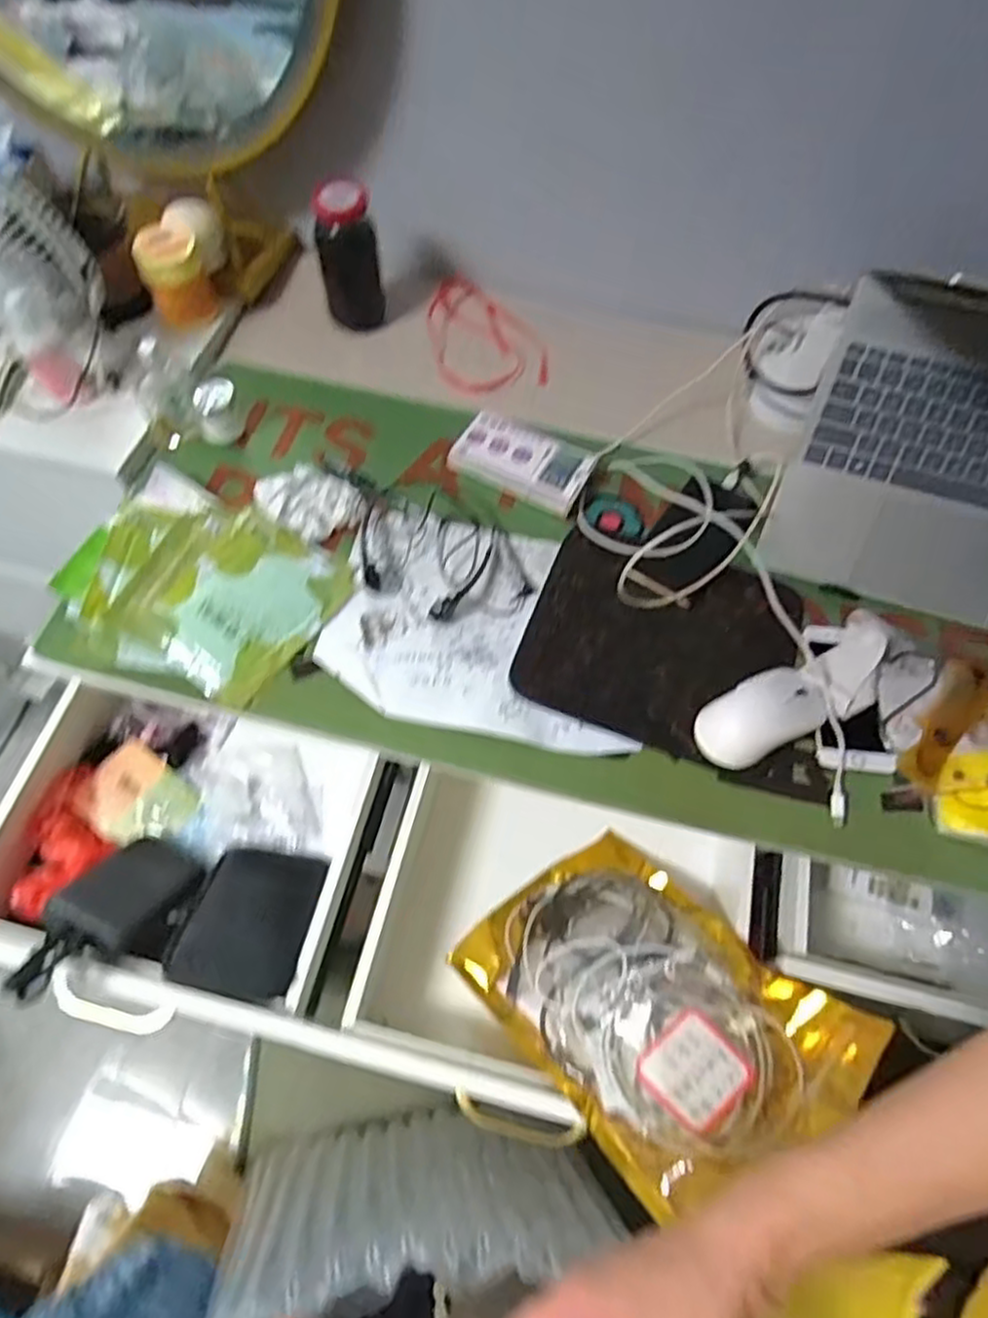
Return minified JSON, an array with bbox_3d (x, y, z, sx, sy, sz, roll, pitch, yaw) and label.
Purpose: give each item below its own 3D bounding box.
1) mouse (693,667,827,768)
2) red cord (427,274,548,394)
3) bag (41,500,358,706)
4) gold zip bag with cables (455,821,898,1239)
[{"bbox_3d":[0.225,0.047,0.604,0.108,0.033,0.059,-22,64,-14],"label":"mouse"},{"bbox_3d":[-0.007,-0.376,0.846,0.142,0.029,0.180,5,61,-4],"label":"red cord"},{"bbox_3d":[-0.269,-0.063,0.647,0.234,0.038,0.187,23,62,10],"label":"bag"},{"bbox_3d":[0.114,0.254,0.545,0.195,0.042,0.290,-29,34,-22],"label":"gold zip bag with cables"}]

